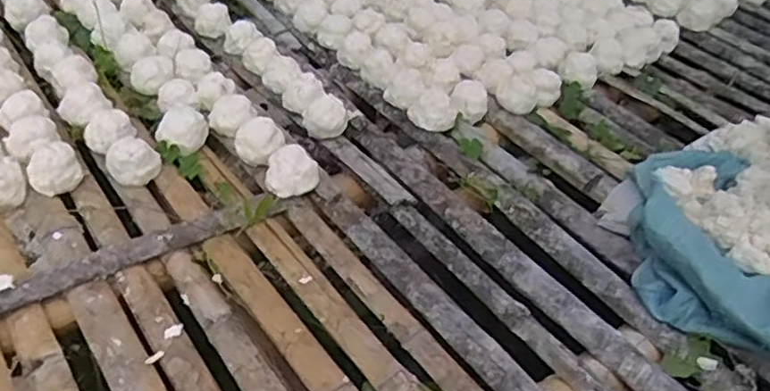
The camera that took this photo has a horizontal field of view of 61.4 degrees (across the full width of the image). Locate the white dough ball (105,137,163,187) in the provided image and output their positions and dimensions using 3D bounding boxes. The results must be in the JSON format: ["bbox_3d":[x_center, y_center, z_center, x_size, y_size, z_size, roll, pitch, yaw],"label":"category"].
[{"bbox_3d":[-0.368,-0.050,0.952,0.063,0.059,0.066,2,43,-1],"label":"white dough ball"}]

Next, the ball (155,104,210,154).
[{"bbox_3d":[-0.314,-0.099,1.007,0.080,0.054,0.068,-15,46,-18],"label":"ball"}]

